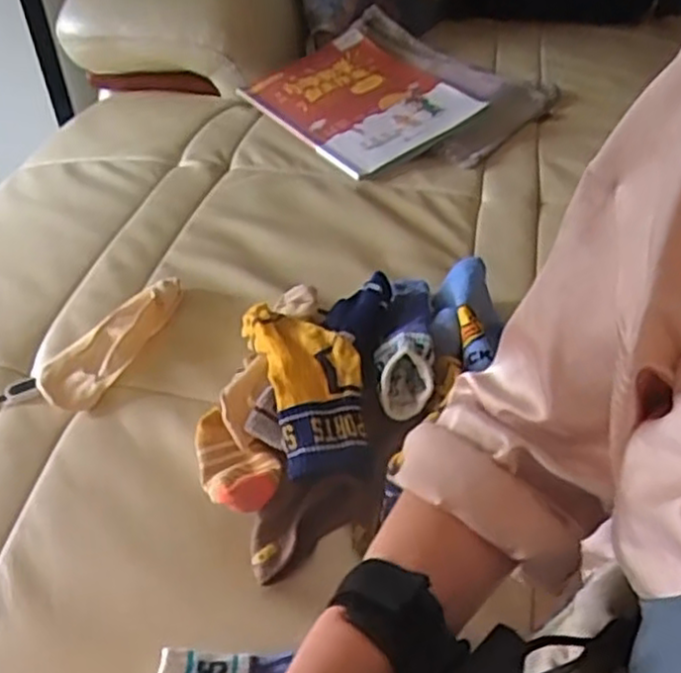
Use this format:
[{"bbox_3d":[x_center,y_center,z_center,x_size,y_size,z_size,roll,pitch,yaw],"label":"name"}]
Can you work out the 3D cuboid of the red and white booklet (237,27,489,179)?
[{"bbox_3d":[0.031,-0.318,0.972,0.219,0.019,0.276,-35,59,-20],"label":"red and white booklet"}]

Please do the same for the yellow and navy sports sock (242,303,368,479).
[{"bbox_3d":[-0.023,0.031,0.579,0.074,0.027,0.164,-14,46,-12],"label":"yellow and navy sports sock"}]

